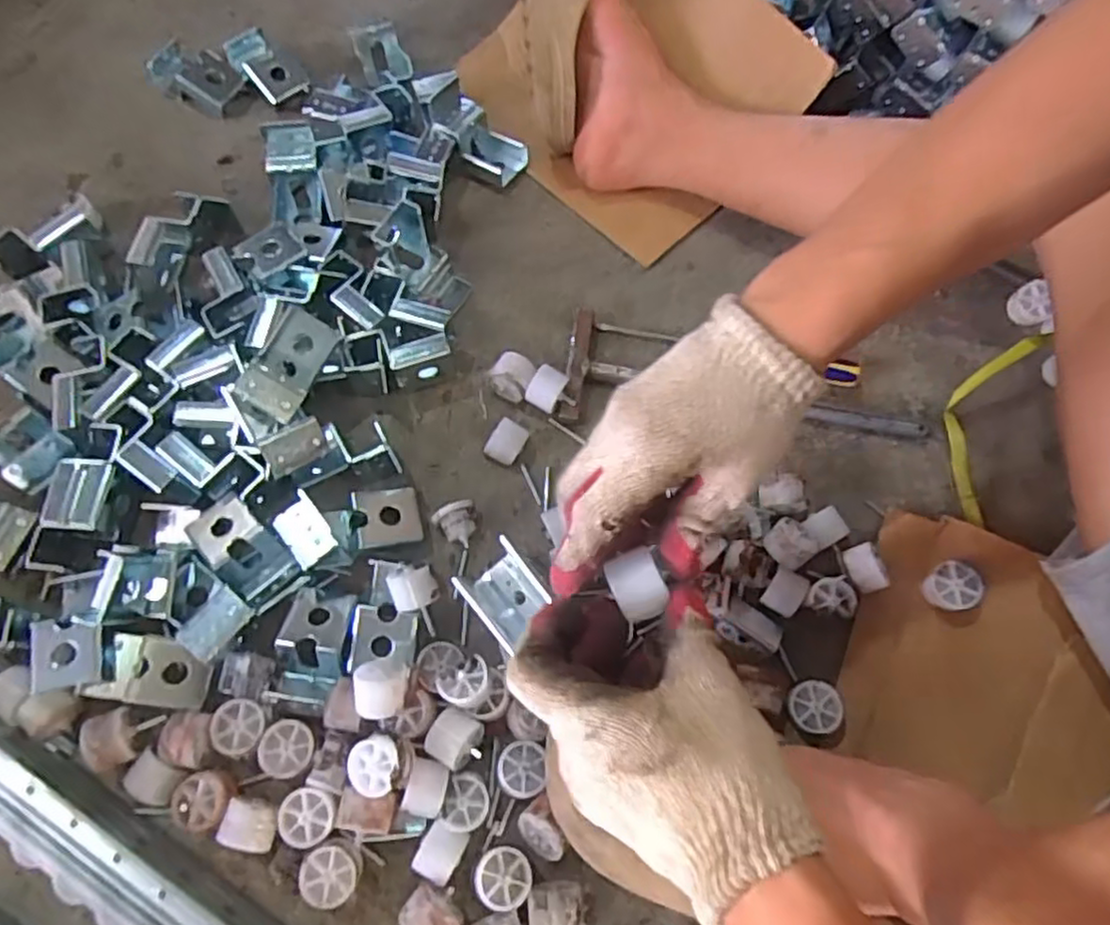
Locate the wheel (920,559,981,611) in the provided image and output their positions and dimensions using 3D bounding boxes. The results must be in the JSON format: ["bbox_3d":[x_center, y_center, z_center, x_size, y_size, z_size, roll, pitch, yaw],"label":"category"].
[{"bbox_3d":[0.289,0.092,0.512,0.036,0.027,0.033,0,68,-1],"label":"wheel"}]

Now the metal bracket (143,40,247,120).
[{"bbox_3d":[-0.359,-0.391,0.703,0.084,0.034,0.055,26,70,9],"label":"metal bracket"}]

